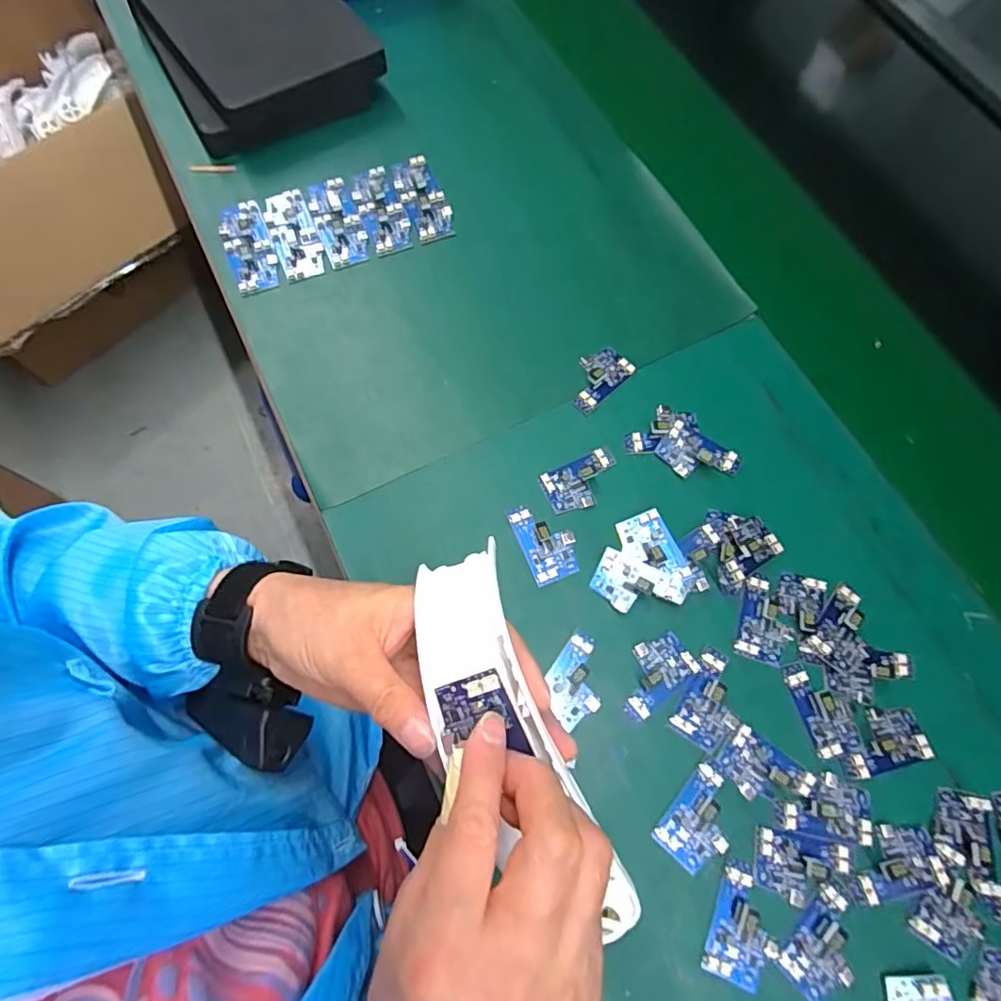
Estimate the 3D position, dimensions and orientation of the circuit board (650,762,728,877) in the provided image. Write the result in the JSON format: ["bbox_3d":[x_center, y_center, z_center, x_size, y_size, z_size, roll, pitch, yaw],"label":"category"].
[{"bbox_3d":[0.121,0.190,0.336,0.036,0.010,0.055,41,73,12],"label":"circuit board"}]

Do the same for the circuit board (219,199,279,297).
[{"bbox_3d":[-0.208,-0.210,0.466,0.036,0.006,0.090,-19,72,-9],"label":"circuit board"}]

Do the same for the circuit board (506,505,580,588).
[{"bbox_3d":[0.032,0.026,0.391,0.036,0.011,0.058,-22,72,-10],"label":"circuit board"}]

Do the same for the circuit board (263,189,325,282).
[{"bbox_3d":[-0.172,-0.222,0.472,0.036,0.005,0.088,-21,72,-10],"label":"circuit board"}]

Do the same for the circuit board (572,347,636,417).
[{"bbox_3d":[0.075,-0.096,0.443,0.035,0.005,0.059,43,74,12],"label":"circuit board"}]

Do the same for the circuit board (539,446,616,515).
[{"bbox_3d":[0.061,-0.014,0.410,0.059,0.004,0.036,-25,73,-11],"label":"circuit board"}]

